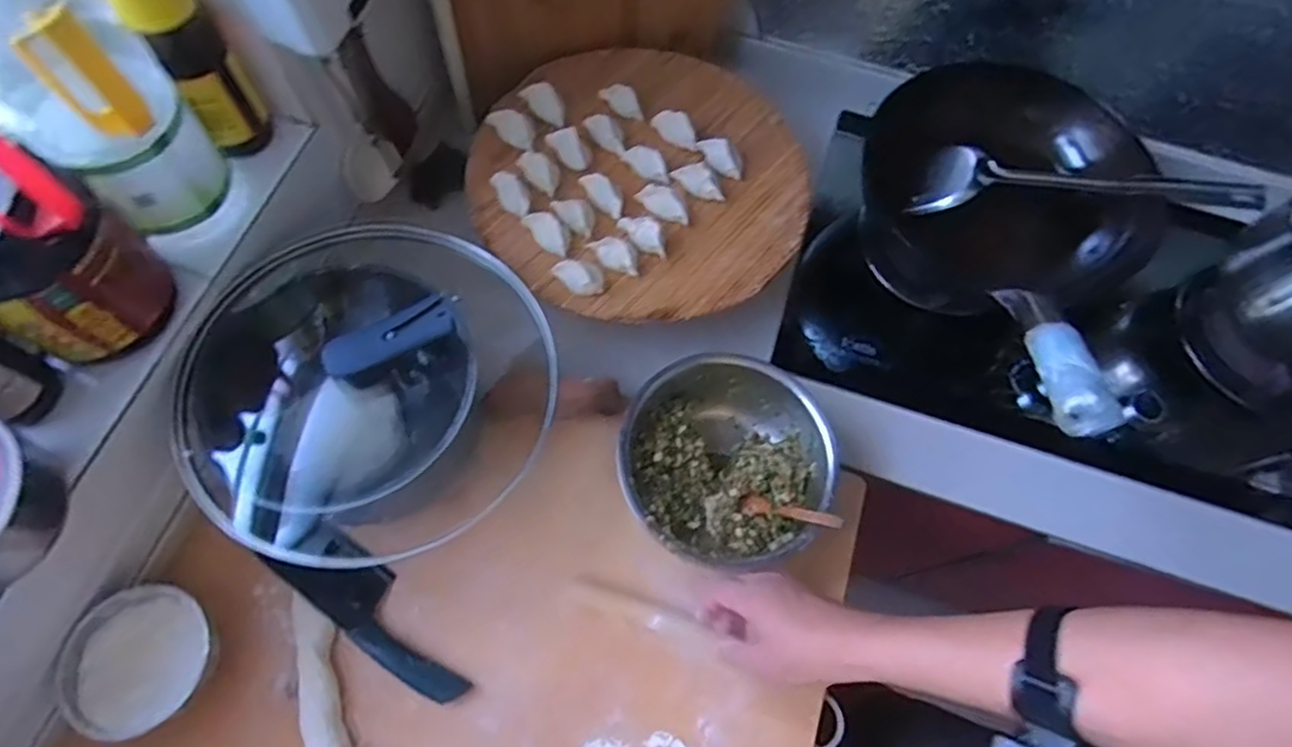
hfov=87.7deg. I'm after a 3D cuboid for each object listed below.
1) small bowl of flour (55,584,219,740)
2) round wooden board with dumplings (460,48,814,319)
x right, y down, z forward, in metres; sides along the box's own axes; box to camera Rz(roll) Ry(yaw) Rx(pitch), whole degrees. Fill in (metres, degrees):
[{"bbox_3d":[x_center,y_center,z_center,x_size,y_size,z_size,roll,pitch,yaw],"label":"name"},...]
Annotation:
[{"bbox_3d":[-0.441,0.250,0.592,0.112,0.060,0.110,1,67,-3],"label":"small bowl of flour"},{"bbox_3d":[-0.010,-0.231,0.762,0.364,0.044,0.362,1,67,-3],"label":"round wooden board with dumplings"}]

